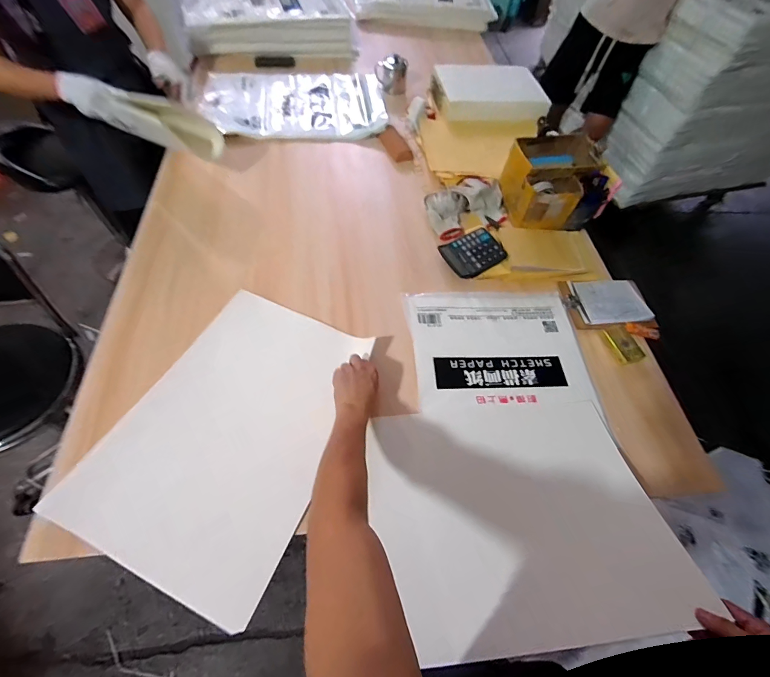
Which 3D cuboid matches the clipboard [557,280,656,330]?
[{"bbox_3d":[0.544,-0.086,0.894,0.211,0.020,0.138,0,60,-4],"label":"clipboard"}]

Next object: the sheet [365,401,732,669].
[{"bbox_3d":[0.216,0.293,0.618,0.451,0.105,0.366,-3,61,-6],"label":"sheet"}]

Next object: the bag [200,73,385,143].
[{"bbox_3d":[-0.310,-0.826,1.247,0.619,0.040,0.413,-5,61,-7],"label":"bag"}]

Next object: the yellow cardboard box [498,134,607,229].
[{"bbox_3d":[0.467,-0.433,1.013,0.228,0.140,0.236,-4,61,-7],"label":"yellow cardboard box"}]

